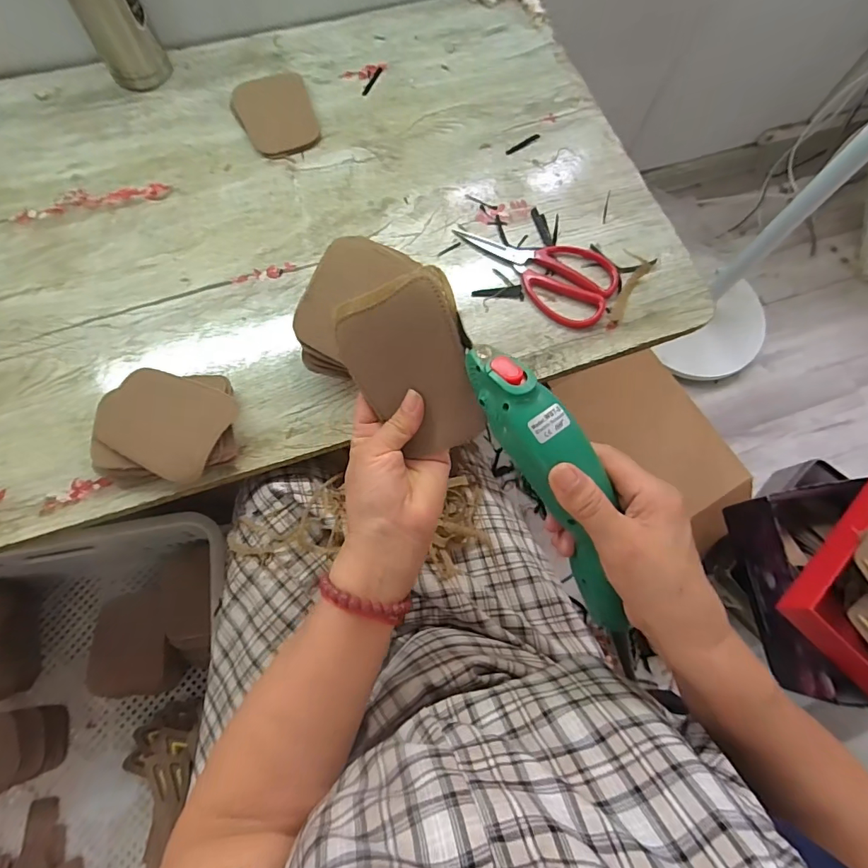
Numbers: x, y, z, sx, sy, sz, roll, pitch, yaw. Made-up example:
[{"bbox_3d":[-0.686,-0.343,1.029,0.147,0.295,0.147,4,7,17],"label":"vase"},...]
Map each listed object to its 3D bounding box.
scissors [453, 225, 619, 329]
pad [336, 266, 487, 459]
[{"bbox_3d":[0.123,-0.199,0.522,0.099,0.013,0.187,-42,78,-15],"label":"scissors"},{"bbox_3d":[-0.014,-0.045,0.328,0.090,0.009,0.121,-16,104,25],"label":"pad"}]

